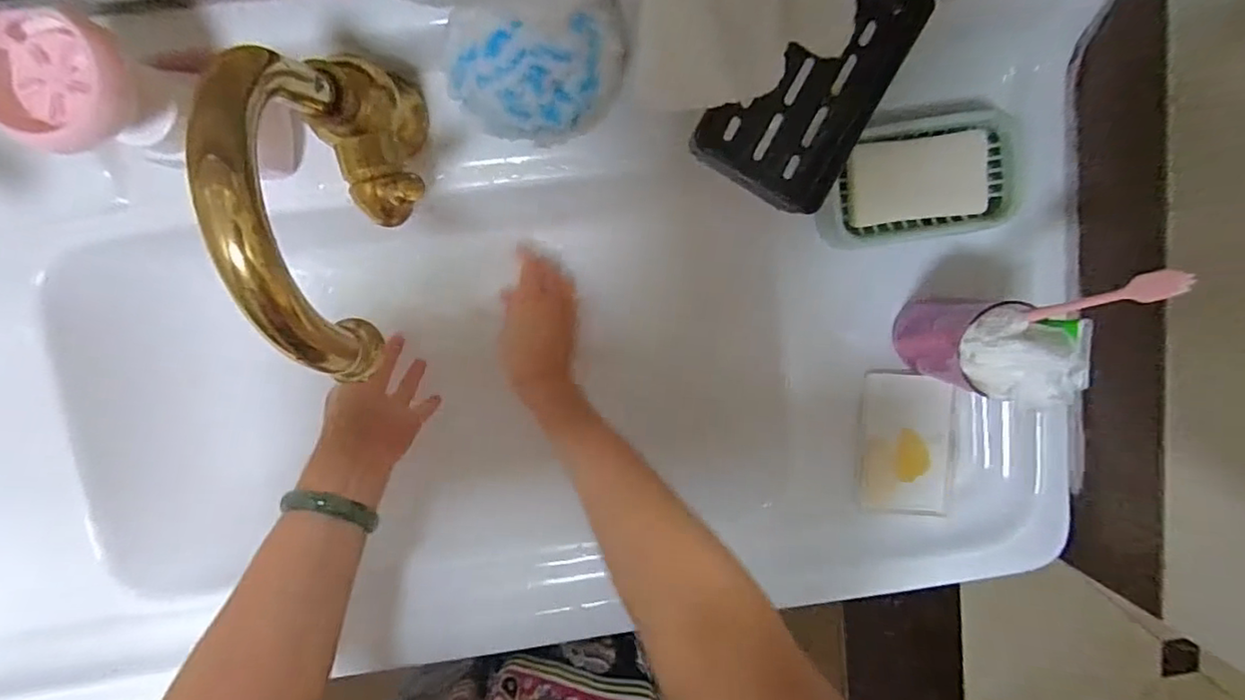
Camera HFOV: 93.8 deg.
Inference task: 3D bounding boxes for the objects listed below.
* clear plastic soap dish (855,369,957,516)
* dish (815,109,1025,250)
[{"bbox_3d":[0.239,0.078,0.493,0.075,0.019,0.118,2,98,-6],"label":"clear plastic soap dish"},{"bbox_3d":[0.220,-0.126,0.435,0.147,0.025,0.086,-9,99,-4],"label":"dish"}]

